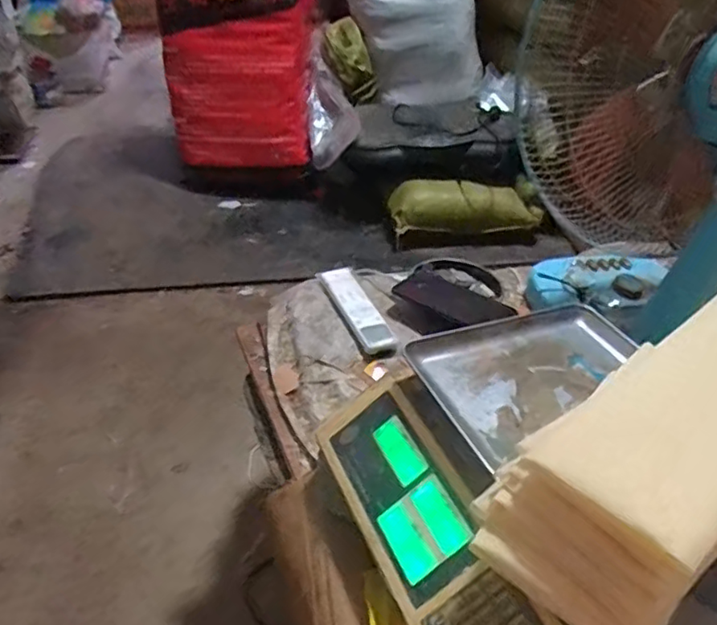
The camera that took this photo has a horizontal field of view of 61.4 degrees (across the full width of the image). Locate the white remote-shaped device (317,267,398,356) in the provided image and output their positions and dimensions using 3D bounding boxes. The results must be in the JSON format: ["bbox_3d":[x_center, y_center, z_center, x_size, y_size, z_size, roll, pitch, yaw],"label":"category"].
[{"bbox_3d":[-0.003,-0.005,0.819,0.053,0.015,0.196,-12,42,-18],"label":"white remote-shaped device"}]

